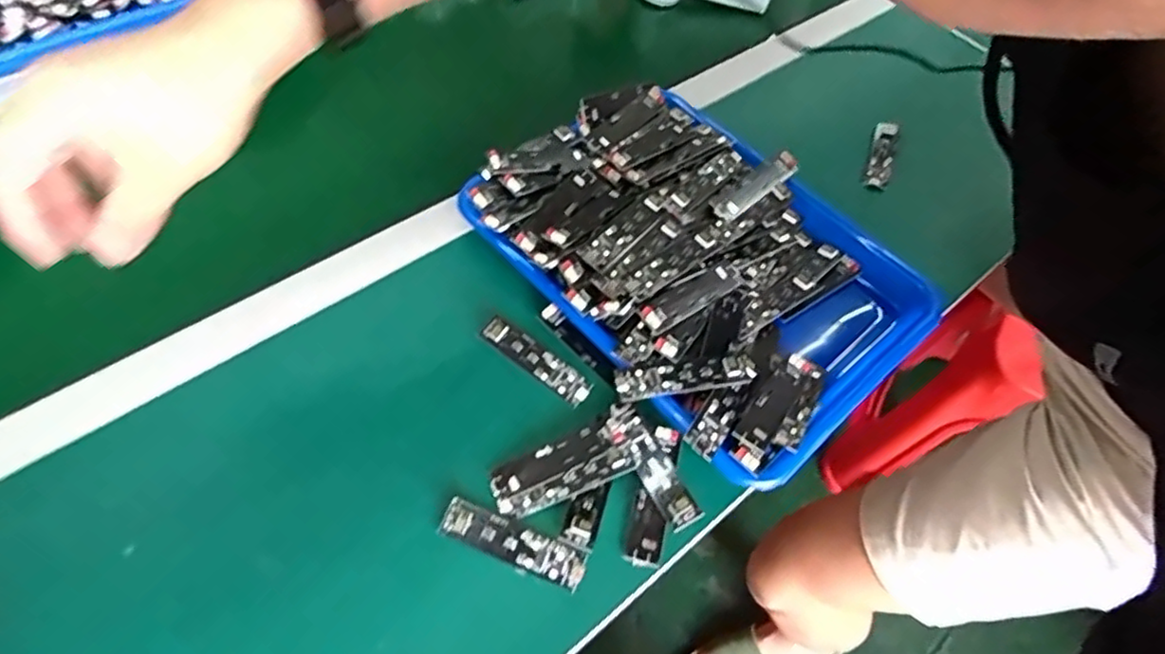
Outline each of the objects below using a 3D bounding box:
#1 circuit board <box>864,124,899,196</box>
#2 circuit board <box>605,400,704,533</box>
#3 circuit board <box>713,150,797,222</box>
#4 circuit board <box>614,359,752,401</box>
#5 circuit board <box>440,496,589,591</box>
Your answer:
[{"bbox_3d":[0.285,-0.162,0.634,0.023,0.007,0.080,17,72,7],"label":"circuit board"},{"bbox_3d":[0.044,0.091,0.443,0.025,0.010,0.091,-27,63,-20],"label":"circuit board"},{"bbox_3d":[0.144,-0.116,0.546,0.088,0.014,0.021,-37,67,-25],"label":"circuit board"},{"bbox_3d":[0.068,0.035,0.454,0.091,0.006,0.022,-5,57,-8],"label":"circuit board"},{"bbox_3d":[-0.043,0.134,0.411,0.092,0.010,0.025,18,57,7],"label":"circuit board"}]

